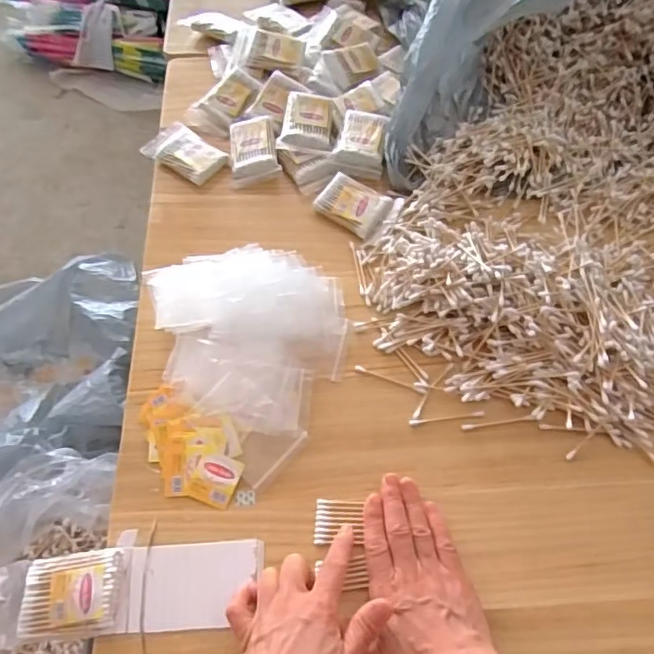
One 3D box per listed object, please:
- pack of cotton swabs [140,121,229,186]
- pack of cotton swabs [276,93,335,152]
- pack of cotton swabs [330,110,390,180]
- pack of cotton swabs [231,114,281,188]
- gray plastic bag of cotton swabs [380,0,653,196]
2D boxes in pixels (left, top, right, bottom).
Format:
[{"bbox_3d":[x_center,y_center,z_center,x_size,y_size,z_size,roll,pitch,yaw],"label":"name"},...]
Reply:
[{"bbox_3d":[-0.166,-0.204,0.669,0.095,0.019,0.059,31,66,18],"label":"pack of cotton swabs"},{"bbox_3d":[-0.024,-0.241,0.668,0.059,0.016,0.081,2,60,3],"label":"pack of cotton swabs"},{"bbox_3d":[0.043,-0.213,0.665,0.058,0.029,0.077,10,61,8],"label":"pack of cotton swabs"},{"bbox_3d":[-0.086,-0.208,0.663,0.057,0.014,0.085,-13,73,8],"label":"pack of cotton swabs"},{"bbox_3d":[0.287,-0.355,0.641,0.449,0.184,0.358,-4,61,-1],"label":"gray plastic bag of cotton swabs"}]

